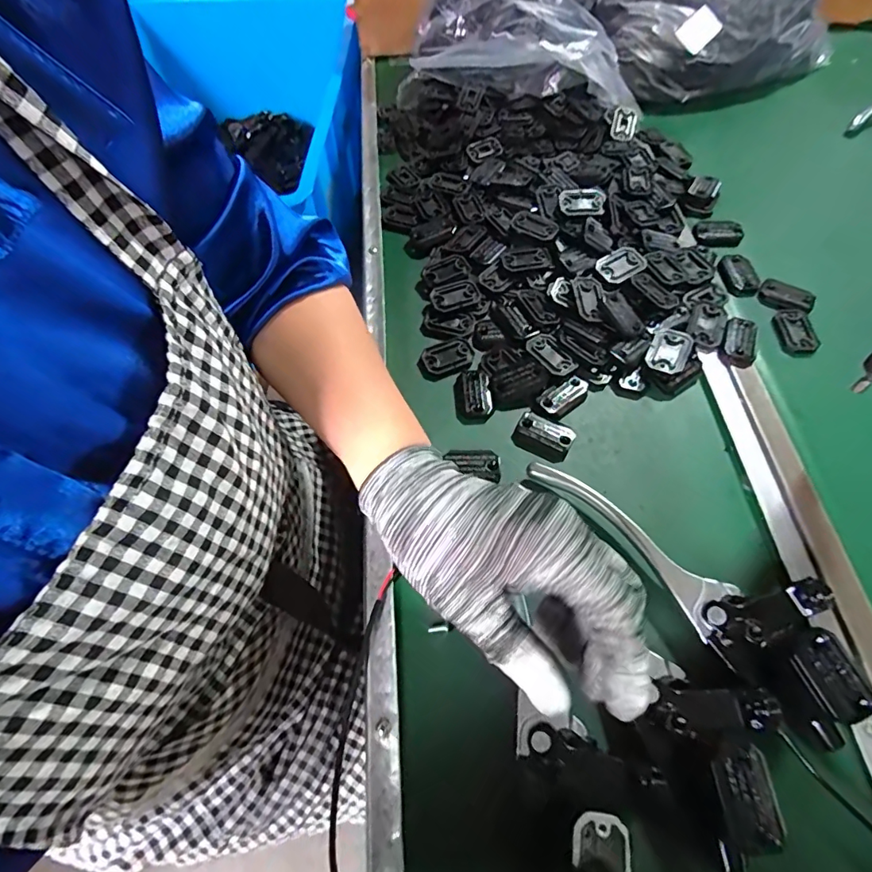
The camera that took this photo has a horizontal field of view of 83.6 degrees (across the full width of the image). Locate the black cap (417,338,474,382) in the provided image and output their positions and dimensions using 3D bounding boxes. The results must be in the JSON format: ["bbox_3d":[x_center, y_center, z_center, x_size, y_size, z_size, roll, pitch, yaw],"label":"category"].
[{"bbox_3d":[0.008,-0.062,0.394,0.046,0.006,0.032,-19,63,-10],"label":"black cap"}]

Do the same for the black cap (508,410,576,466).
[{"bbox_3d":[0.080,0.001,0.361,0.041,0.009,0.031,28,65,14],"label":"black cap"}]

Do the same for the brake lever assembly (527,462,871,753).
[{"bbox_3d":[0.146,0.078,0.291,0.210,0.043,0.069,41,69,20],"label":"brake lever assembly"}]

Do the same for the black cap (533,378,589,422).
[{"bbox_3d":[0.098,-0.030,0.374,0.047,0.009,0.023,-34,67,-17],"label":"black cap"}]

